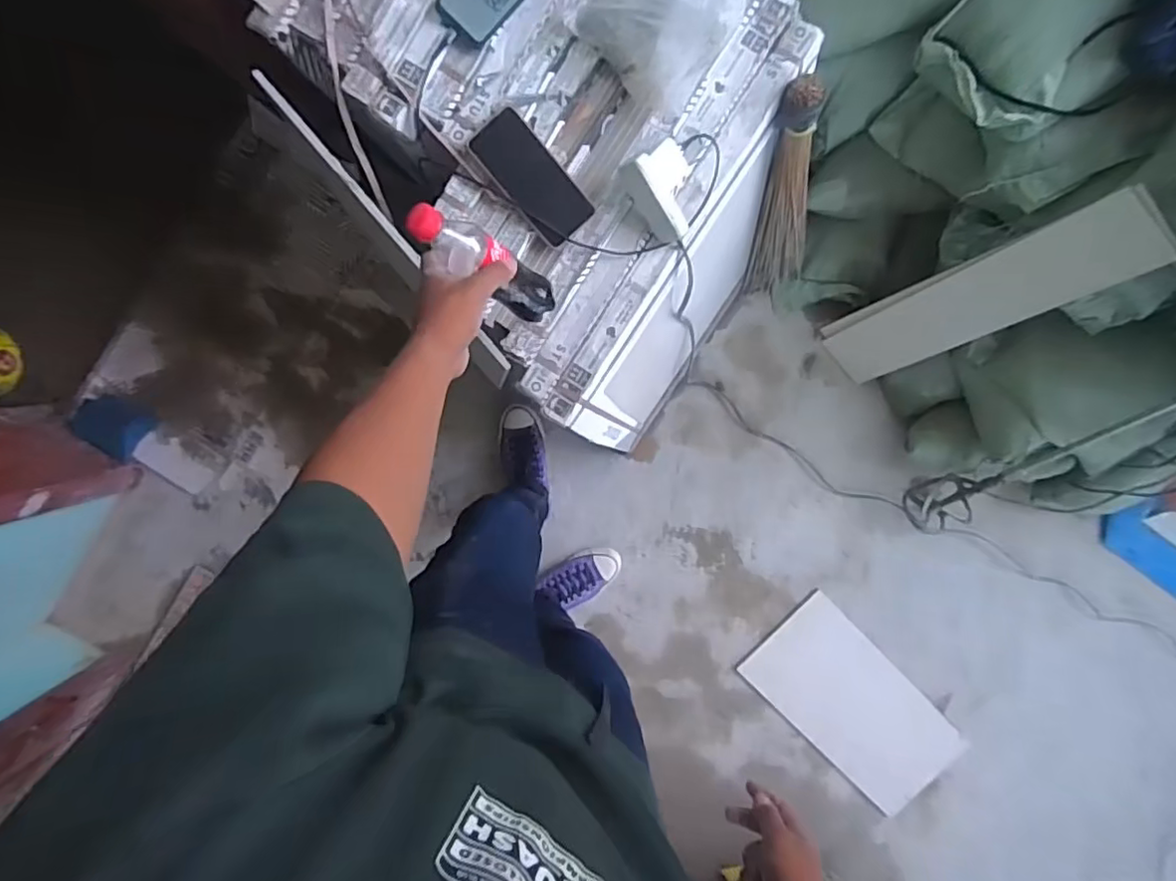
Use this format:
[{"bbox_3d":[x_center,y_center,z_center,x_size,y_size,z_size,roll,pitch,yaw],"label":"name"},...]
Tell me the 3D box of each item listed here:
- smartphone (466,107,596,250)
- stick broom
[{"bbox_3d":[-0.071,-0.333,0.785,0.073,0.015,0.165,-41,98,1],"label":"smartphone"},{"bbox_3d":[0.349,-0.406,1.082,0.114,0.609,0.072,-45,75,2],"label":"stick broom"}]

